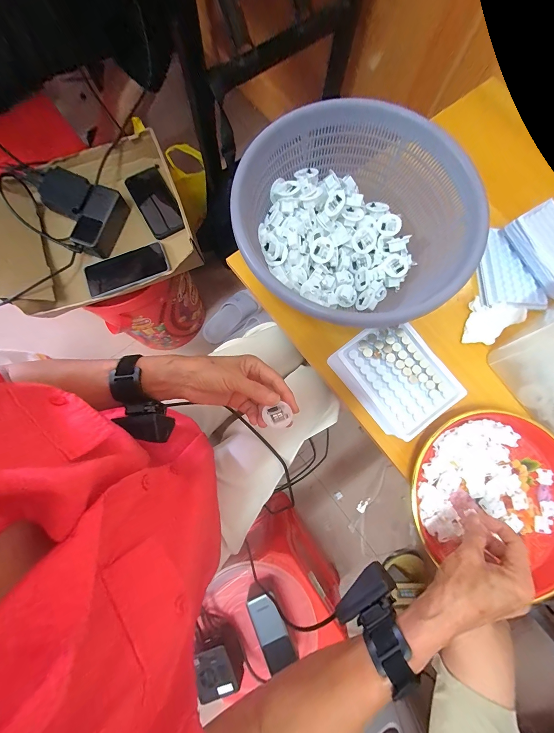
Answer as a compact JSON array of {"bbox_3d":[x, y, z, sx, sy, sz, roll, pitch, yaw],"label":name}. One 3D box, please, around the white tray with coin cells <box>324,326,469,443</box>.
[{"bbox_3d":[0.144,0.014,0.374,0.108,0.064,0.138,-34,81,-7],"label":"white tray with coin cells"}]

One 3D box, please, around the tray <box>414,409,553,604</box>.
[{"bbox_3d":[0.292,0.161,0.368,0.216,0.028,0.192,15,79,2],"label":"tray"}]

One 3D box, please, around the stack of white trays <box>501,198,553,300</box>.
[{"bbox_3d":[0.399,-0.169,0.413,0.096,0.026,0.129,-26,81,-5],"label":"stack of white trays"}]

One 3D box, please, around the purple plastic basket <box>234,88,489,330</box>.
[{"bbox_3d":[0.094,-0.175,0.375,0.262,0.106,0.275,0,79,-1],"label":"purple plastic basket"}]

